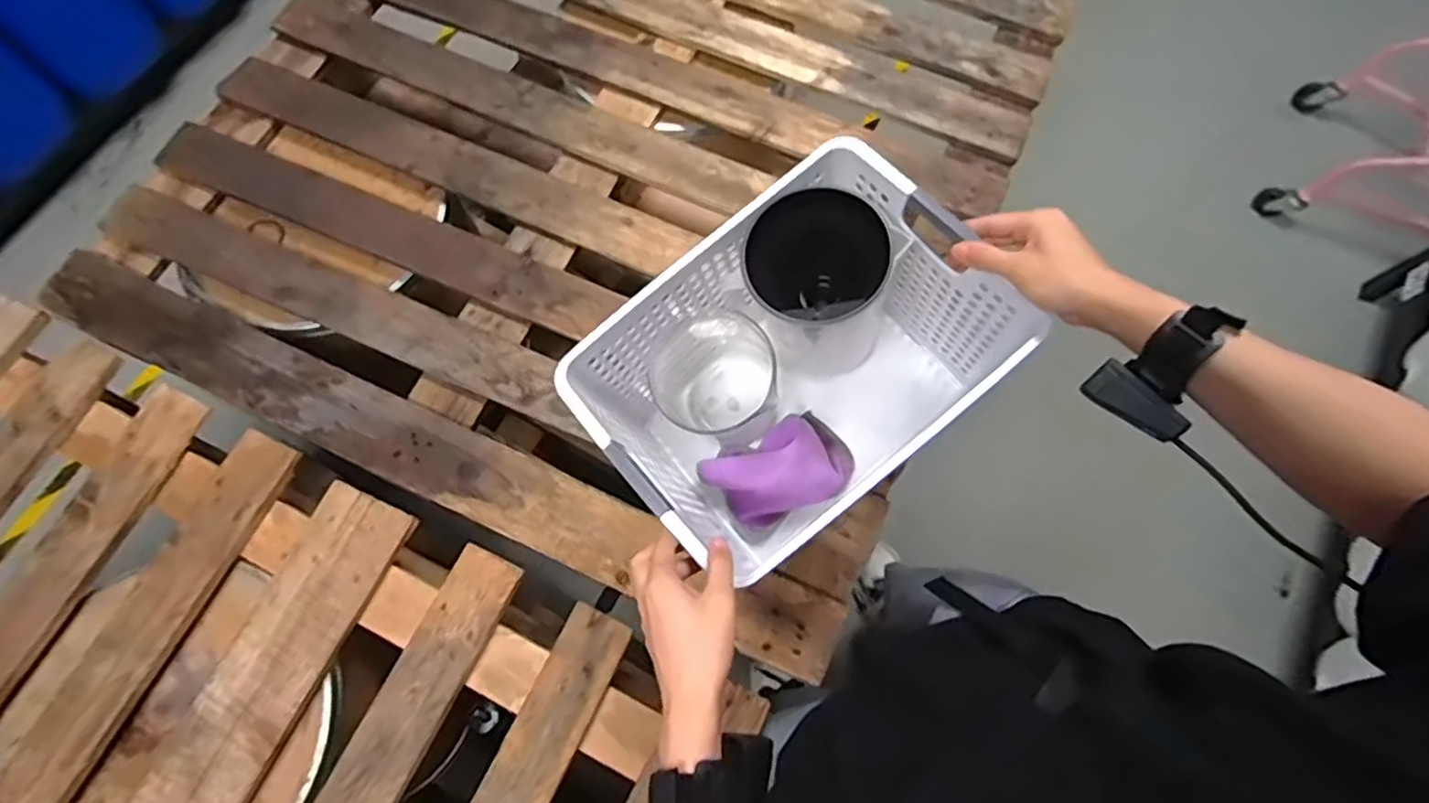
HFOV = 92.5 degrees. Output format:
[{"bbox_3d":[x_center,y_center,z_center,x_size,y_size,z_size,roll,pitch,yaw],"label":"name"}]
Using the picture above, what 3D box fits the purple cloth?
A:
[{"bbox_3d":[0.066,0.071,0.712,0.139,0.090,0.095,-26,74,-9],"label":"purple cloth"}]

